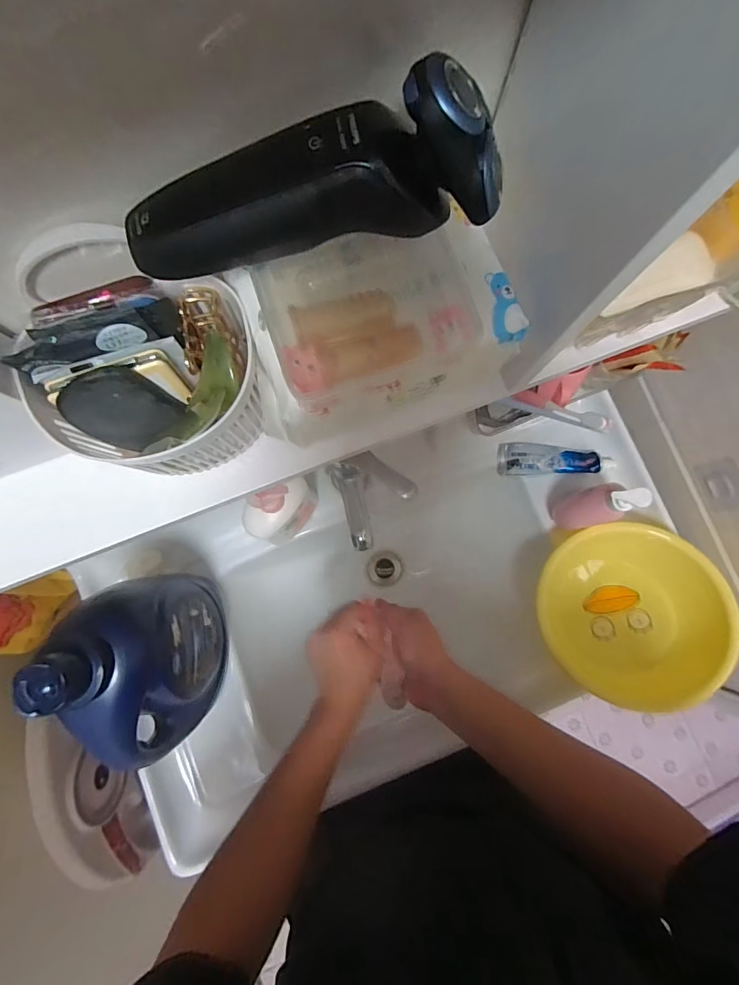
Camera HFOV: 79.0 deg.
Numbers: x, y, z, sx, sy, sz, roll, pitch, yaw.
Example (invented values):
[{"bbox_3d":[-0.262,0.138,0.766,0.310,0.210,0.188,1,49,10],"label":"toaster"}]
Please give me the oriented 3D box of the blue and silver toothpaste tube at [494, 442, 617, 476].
[{"bbox_3d":[0.281,-0.049,0.677,0.165,0.038,0.045,3,83,12],"label":"blue and silver toothpaste tube"}]

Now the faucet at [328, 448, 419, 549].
[{"bbox_3d":[0.005,0.002,0.522,0.085,0.081,0.113,-19,84,-3],"label":"faucet"}]

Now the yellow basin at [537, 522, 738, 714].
[{"bbox_3d":[0.344,0.159,0.602,0.228,0.094,0.228,-2,76,8],"label":"yellow basin"}]

